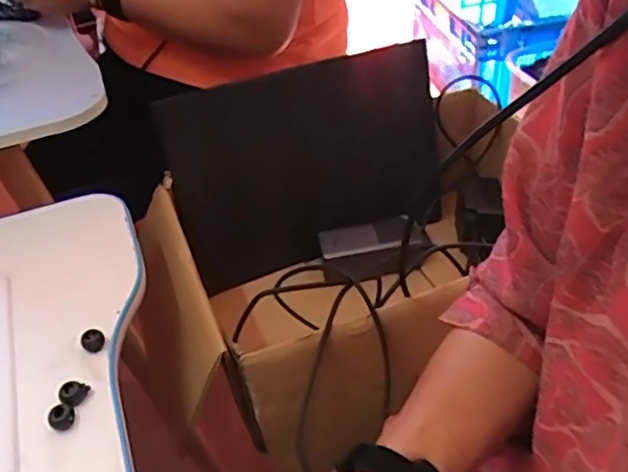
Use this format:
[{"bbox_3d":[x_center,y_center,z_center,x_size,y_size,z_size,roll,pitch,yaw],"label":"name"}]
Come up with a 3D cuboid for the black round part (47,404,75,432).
[{"bbox_3d":[-0.178,0.129,0.442,0.017,0.015,0.016,-3,42,3],"label":"black round part"}]

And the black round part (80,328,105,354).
[{"bbox_3d":[-0.175,0.083,0.494,0.018,0.015,0.018,-3,42,3],"label":"black round part"}]

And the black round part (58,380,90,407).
[{"bbox_3d":[-0.175,0.116,0.457,0.020,0.014,0.017,-34,49,-28],"label":"black round part"}]

